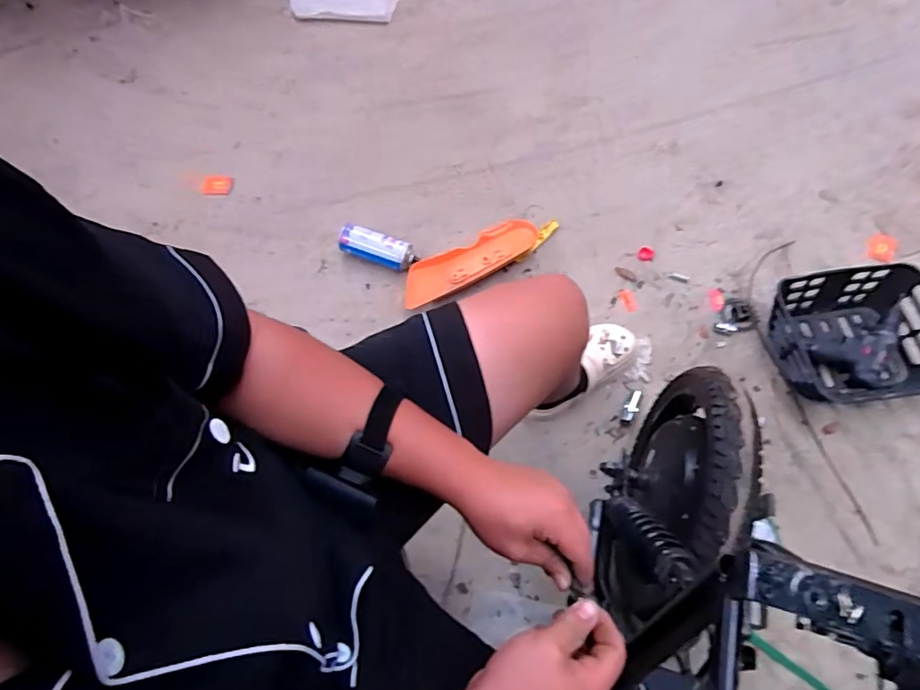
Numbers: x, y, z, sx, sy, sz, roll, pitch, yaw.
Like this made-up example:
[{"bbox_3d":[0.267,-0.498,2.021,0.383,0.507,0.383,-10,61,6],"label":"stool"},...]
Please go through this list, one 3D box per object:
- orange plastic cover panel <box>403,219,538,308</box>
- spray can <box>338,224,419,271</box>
[{"bbox_3d":[0.026,-0.200,1.217,0.341,0.058,0.111,-23,69,-11],"label":"orange plastic cover panel"},{"bbox_3d":[-0.187,-0.221,1.201,0.186,0.058,0.063,19,67,6],"label":"spray can"}]

